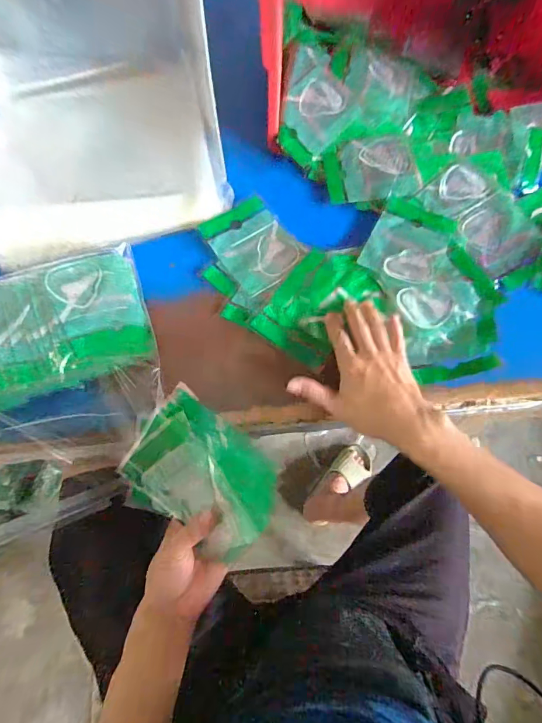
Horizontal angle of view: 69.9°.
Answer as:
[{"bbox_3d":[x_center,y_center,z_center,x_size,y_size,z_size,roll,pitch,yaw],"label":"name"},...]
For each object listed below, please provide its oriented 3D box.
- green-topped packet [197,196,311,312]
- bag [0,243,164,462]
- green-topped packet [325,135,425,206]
[{"bbox_3d":[-0.018,-0.156,0.534,0.108,0.014,0.159,-31,69,-12],"label":"green-topped packet"},{"bbox_3d":[-0.267,-0.004,0.437,0.259,0.073,0.234,-18,67,-7],"label":"bag"},{"bbox_3d":[0.151,-0.287,0.575,0.137,0.010,0.106,-7,66,-2],"label":"green-topped packet"}]

